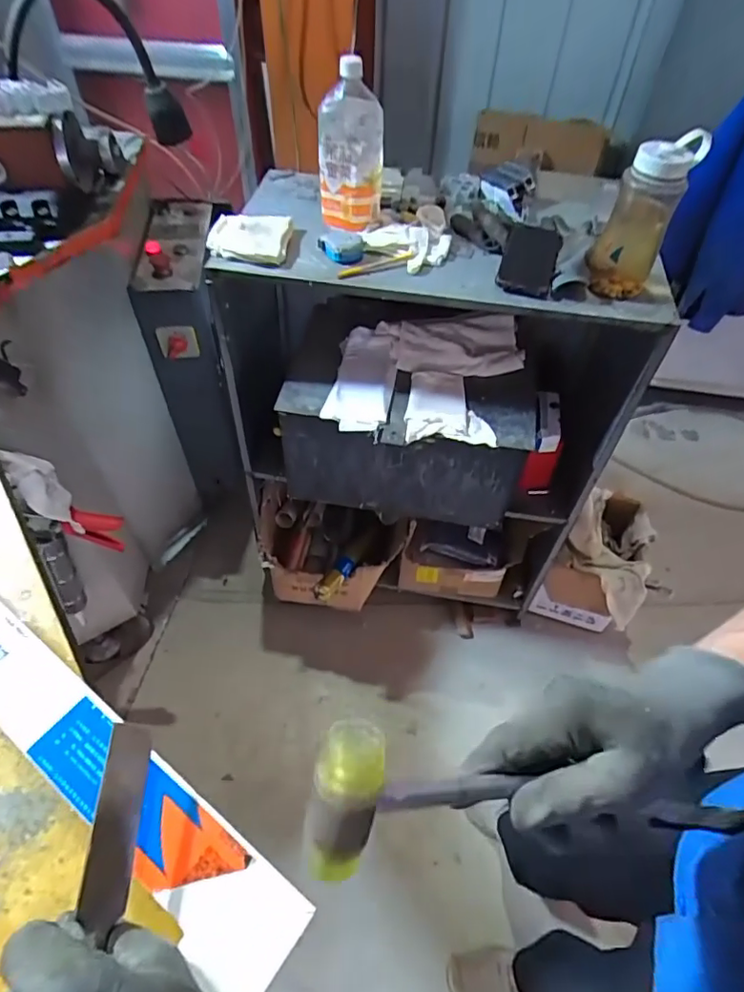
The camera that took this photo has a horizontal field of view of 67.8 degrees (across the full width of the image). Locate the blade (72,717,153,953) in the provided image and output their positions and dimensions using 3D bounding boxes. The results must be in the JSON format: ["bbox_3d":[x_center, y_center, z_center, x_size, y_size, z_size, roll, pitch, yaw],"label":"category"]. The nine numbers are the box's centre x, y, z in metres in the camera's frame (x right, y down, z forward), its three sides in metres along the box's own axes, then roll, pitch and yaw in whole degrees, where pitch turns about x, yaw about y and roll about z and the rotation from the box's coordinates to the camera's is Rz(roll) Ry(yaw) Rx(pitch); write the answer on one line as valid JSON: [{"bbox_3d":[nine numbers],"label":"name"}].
[{"bbox_3d":[-0.139,0.175,0.304,0.025,0.004,0.094,27,42,-34],"label":"blade"}]

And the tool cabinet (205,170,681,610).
[{"bbox_3d":[0.102,-0.156,1.188,0.735,0.829,0.426,5,51,2],"label":"tool cabinet"}]

